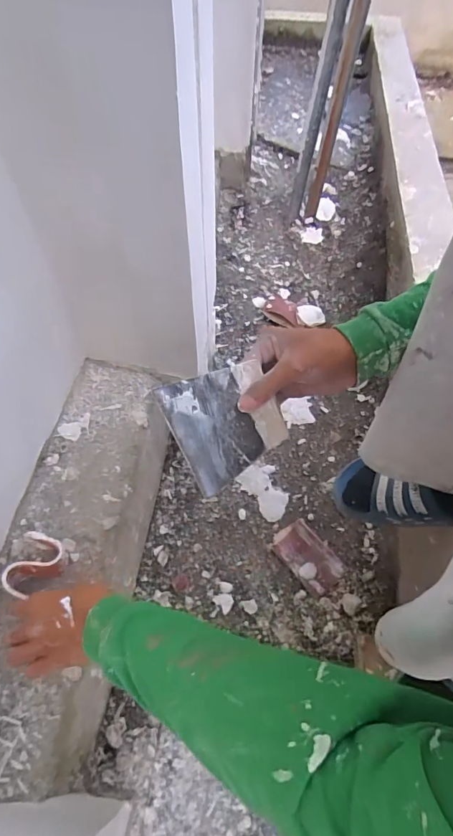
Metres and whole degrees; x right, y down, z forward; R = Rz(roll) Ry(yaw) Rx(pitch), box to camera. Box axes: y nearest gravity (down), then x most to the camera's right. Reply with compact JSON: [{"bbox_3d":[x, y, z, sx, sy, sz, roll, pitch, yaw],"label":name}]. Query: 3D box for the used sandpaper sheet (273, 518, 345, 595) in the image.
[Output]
[{"bbox_3d":[0.146,0.246,0.763,0.072,0.041,0.129,-33,64,-20],"label":"used sandpaper sheet"}]

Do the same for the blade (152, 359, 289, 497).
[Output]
[{"bbox_3d":[0.001,0.002,0.390,0.097,0.004,0.100,-28,101,-13],"label":"blade"}]

